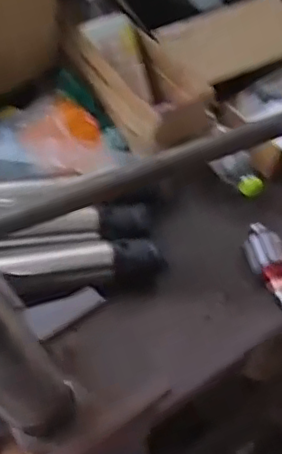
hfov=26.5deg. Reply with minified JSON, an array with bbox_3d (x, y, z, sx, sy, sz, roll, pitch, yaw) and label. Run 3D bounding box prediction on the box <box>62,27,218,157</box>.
[{"bbox_3d":[-0.004,-0.234,0.952,0.132,0.100,0.255,-26,58,-22],"label":"box"}]

